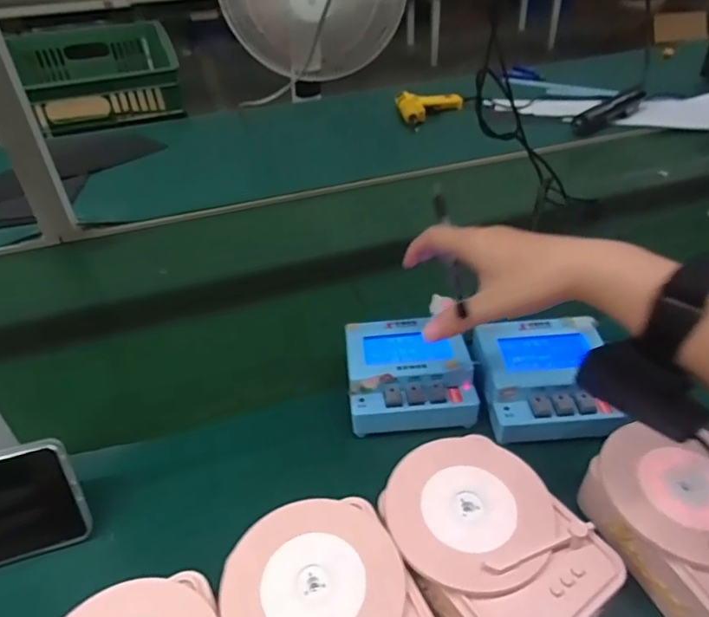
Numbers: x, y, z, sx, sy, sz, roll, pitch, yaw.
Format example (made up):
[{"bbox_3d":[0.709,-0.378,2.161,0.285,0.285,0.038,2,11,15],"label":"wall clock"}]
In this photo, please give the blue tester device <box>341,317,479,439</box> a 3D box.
[{"bbox_3d":[0.045,0.053,0.456,0.102,0.039,0.096,-5,39,-2],"label":"blue tester device"}]

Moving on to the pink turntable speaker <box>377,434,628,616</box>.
[{"bbox_3d":[0.083,0.152,0.334,0.100,0.060,0.128,-24,43,-23],"label":"pink turntable speaker"}]

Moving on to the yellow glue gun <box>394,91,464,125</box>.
[{"bbox_3d":[0.148,-0.386,1.029,0.128,0.034,0.115,-2,39,2],"label":"yellow glue gun"}]

